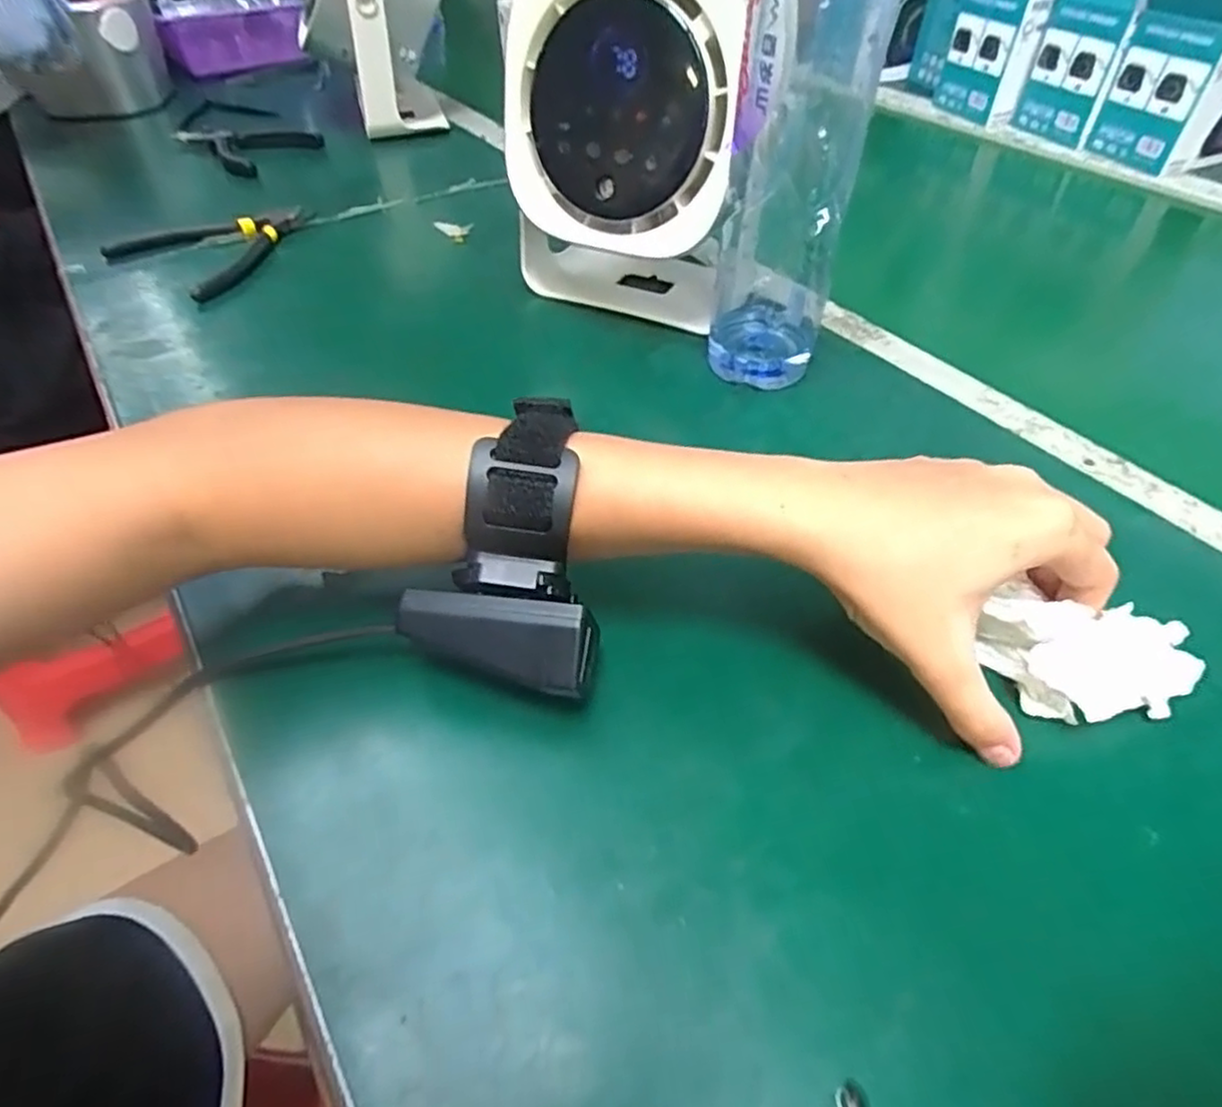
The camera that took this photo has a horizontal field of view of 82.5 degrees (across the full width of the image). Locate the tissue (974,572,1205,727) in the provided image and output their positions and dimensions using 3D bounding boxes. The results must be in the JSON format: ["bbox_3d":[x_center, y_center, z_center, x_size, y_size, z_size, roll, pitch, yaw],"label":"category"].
[{"bbox_3d":[0.176,0.040,0.257,0.067,0.035,0.038,4,47,4],"label":"tissue"}]

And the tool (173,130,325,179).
[{"bbox_3d":[-0.368,-0.408,0.696,0.140,0.018,0.091,23,51,20],"label":"tool"}]

